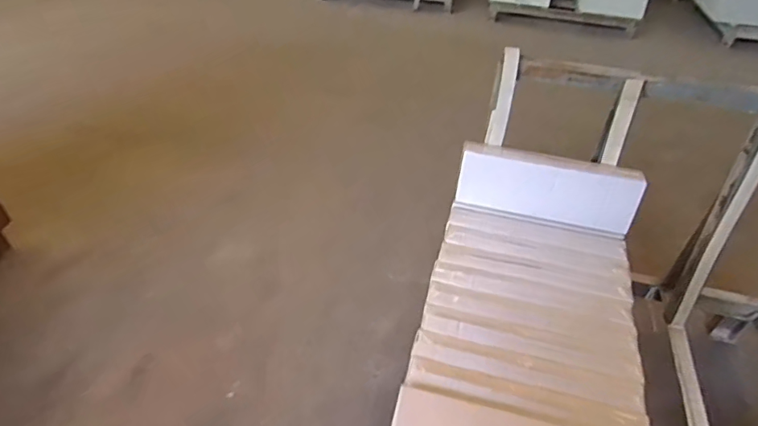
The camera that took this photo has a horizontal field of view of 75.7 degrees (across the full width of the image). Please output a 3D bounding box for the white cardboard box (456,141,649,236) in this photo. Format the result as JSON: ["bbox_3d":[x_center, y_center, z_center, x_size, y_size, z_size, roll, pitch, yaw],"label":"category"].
[{"bbox_3d":[0.429,-0.065,1.260,0.432,0.158,0.059,13,28,15],"label":"white cardboard box"}]

